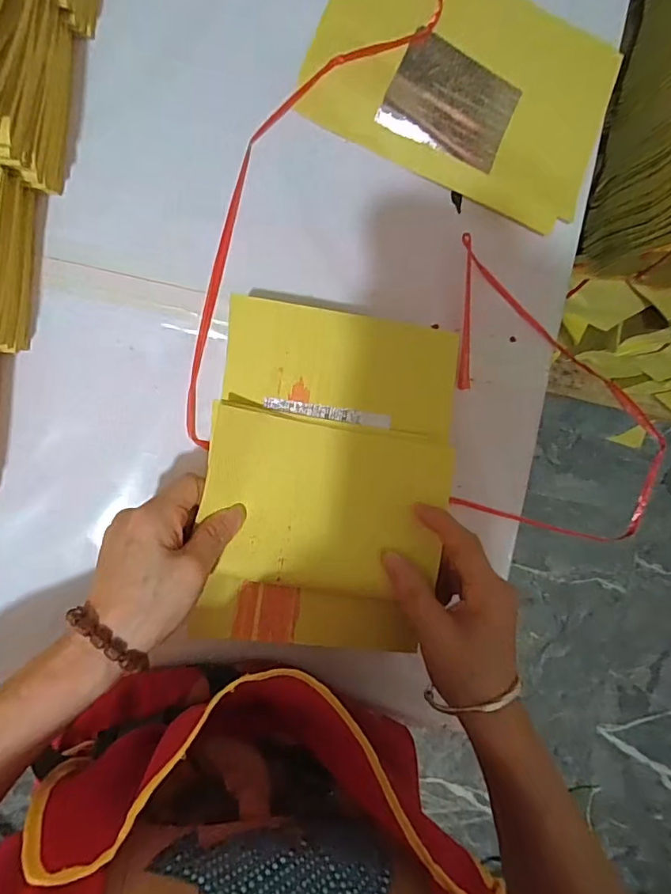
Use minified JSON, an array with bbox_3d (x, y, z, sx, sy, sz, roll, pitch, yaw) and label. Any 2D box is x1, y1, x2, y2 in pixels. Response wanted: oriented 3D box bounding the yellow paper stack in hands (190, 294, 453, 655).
[{"bbox_3d":[-0.003,0.022,0.337,0.154,0.026,0.220,7,88,-6],"label":"yellow paper stack in hands"}]

